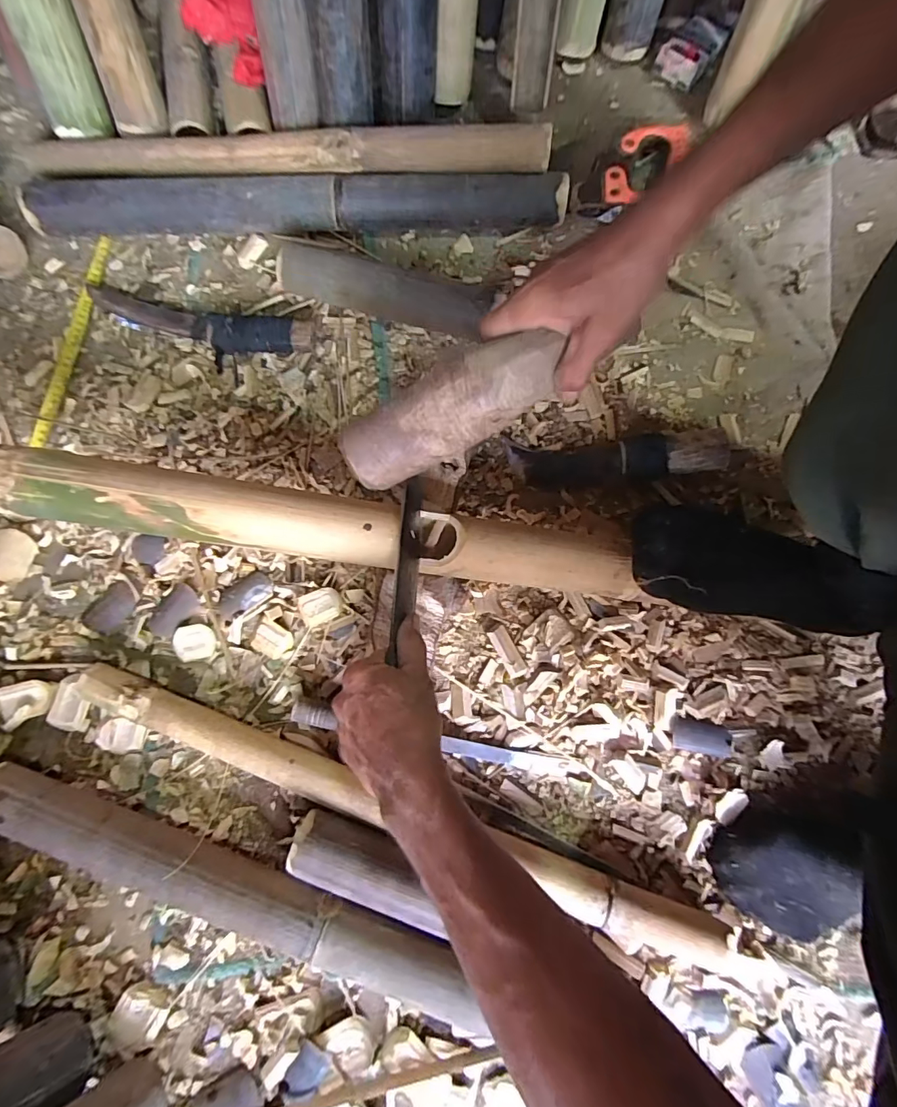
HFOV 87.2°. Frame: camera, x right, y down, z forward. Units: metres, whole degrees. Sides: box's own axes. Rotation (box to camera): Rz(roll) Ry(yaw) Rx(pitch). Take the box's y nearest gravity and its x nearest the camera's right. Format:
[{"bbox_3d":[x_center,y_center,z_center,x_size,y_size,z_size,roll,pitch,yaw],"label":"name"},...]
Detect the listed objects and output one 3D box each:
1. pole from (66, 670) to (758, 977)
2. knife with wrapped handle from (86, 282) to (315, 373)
[{"bbox_3d":[-0.067,0.244,0.463,0.687,0.042,0.044,20,79,5],"label":"pole"},{"bbox_3d":[-0.311,-0.283,0.577,0.292,0.031,0.071,13,78,3],"label":"knife with wrapped handle"}]

